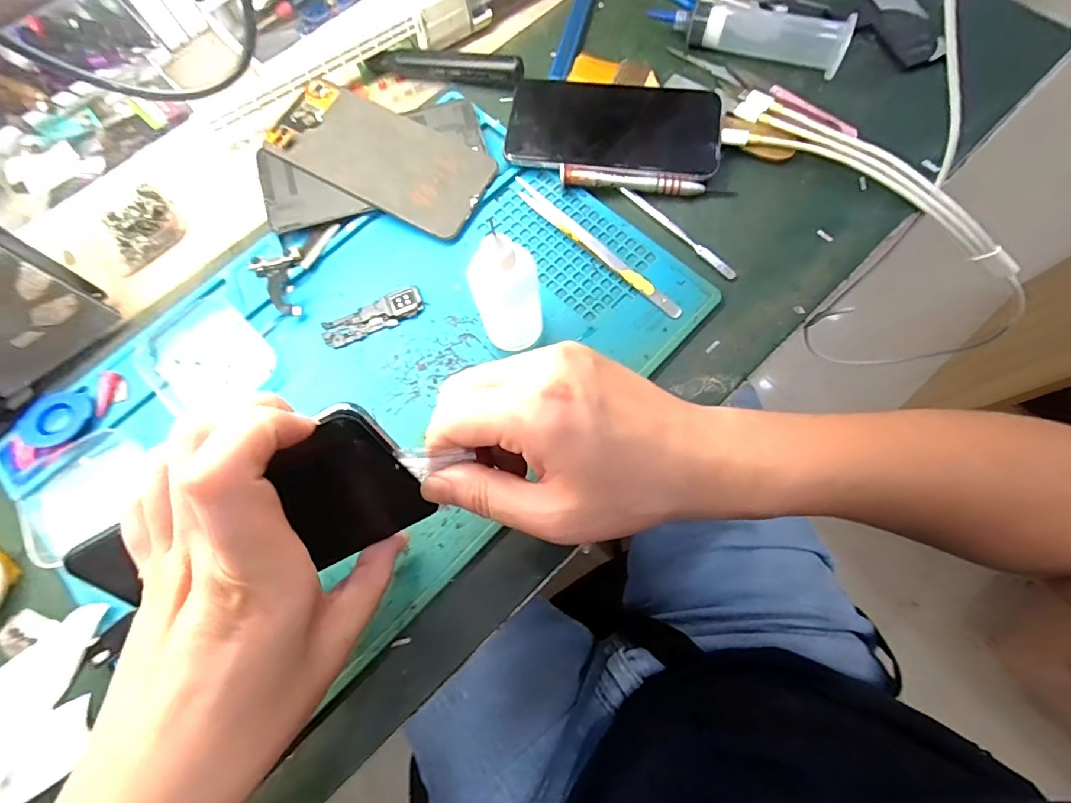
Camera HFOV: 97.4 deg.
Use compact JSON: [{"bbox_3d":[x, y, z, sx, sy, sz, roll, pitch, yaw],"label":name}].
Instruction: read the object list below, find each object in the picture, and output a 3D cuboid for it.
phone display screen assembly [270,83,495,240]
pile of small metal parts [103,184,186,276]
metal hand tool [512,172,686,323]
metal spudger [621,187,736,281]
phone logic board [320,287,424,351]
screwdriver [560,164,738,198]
[{"bbox_3d":[-0.104,-0.166,0.316,0.147,0.004,0.066,28,79,5],"label":"phone display screen assembly"},{"bbox_3d":[-0.272,-0.119,0.322,0.036,0.023,0.052,40,78,13],"label":"pile of small metal parts"},{"bbox_3d":[0.037,-0.099,0.299,0.011,0.004,0.139,-44,76,-11],"label":"metal hand tool"},{"bbox_3d":[0.090,-0.110,0.299,0.008,0.004,0.094,-42,76,-10],"label":"metal spudger"},{"bbox_3d":[-0.101,-0.053,0.292,0.064,0.004,0.021,-22,74,-5],"label":"phone logic board"},{"bbox_3d":[0.073,-0.144,0.307,0.112,0.012,0.014,6,73,4],"label":"screwdriver"}]

